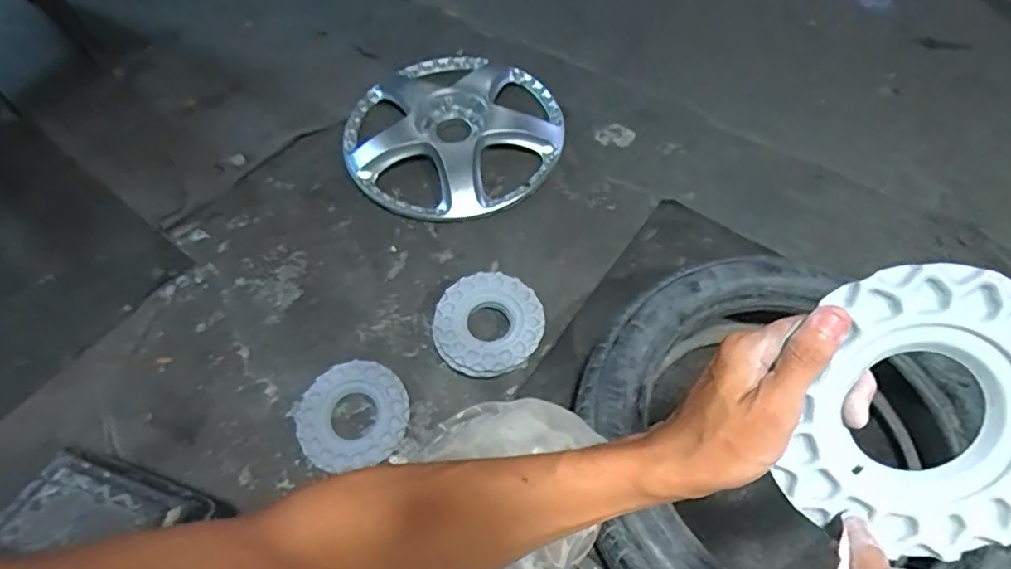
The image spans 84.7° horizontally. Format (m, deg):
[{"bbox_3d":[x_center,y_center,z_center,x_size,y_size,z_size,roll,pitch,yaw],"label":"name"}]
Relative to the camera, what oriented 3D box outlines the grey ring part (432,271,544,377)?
[{"bbox_3d":[-0.023,0.063,0.882,0.161,0.069,0.168,-2,59,3],"label":"grey ring part"}]

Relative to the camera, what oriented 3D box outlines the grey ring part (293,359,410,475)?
[{"bbox_3d":[-0.234,0.193,0.845,0.169,0.020,0.154,-11,59,-2],"label":"grey ring part"}]

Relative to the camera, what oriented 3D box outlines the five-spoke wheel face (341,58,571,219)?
[{"bbox_3d":[-0.102,-0.308,1.104,0.426,0.054,0.411,-1,59,2],"label":"five-spoke wheel face"}]

